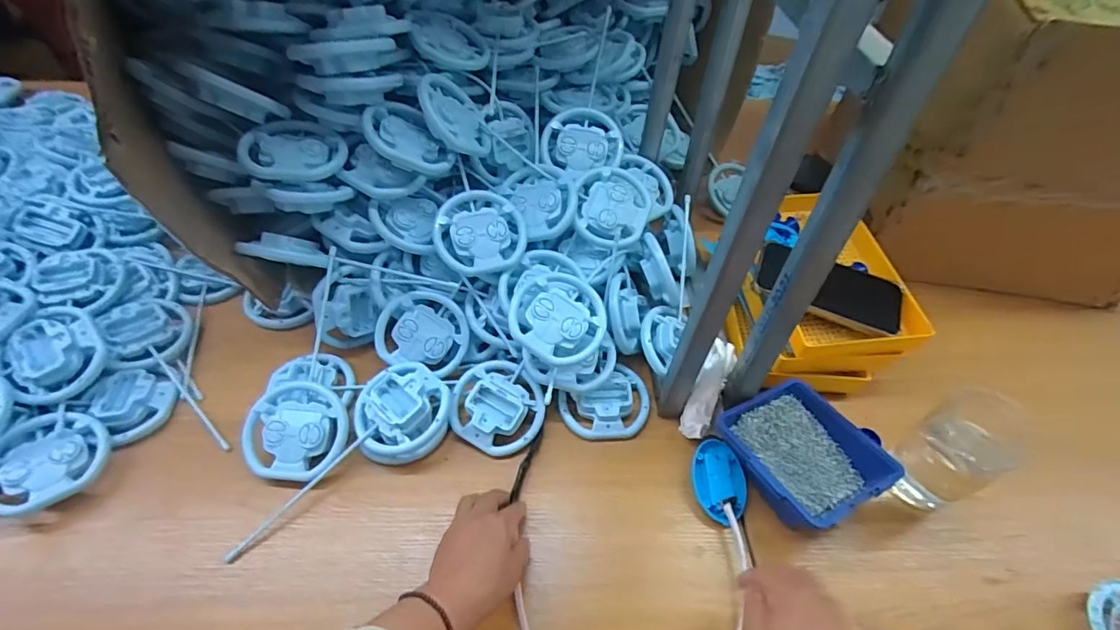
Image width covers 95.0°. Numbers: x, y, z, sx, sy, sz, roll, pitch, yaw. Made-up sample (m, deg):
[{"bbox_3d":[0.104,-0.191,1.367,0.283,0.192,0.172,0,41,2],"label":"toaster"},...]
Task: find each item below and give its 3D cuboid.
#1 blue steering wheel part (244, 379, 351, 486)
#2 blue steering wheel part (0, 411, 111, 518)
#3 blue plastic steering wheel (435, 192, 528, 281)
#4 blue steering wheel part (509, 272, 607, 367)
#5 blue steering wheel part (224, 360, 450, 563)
[{"bbox_3d":[-0.276,0.122,0.540,0.102,0.026,0.098,9,74,2],"label":"blue steering wheel part"},{"bbox_3d":[-0.513,0.148,0.514,0.096,0.036,0.104,6,50,2],"label":"blue steering wheel part"},{"bbox_3d":[-0.090,-0.092,0.585,0.100,0.019,0.098,2,77,-10],"label":"blue plastic steering wheel"},{"bbox_3d":[-0.004,0.004,0.552,0.100,0.025,0.099,7,69,-6],"label":"blue steering wheel part"},{"bbox_3d":[-0.224,0.149,0.530,0.249,0.048,0.100,-42,63,-16],"label":"blue steering wheel part"}]

